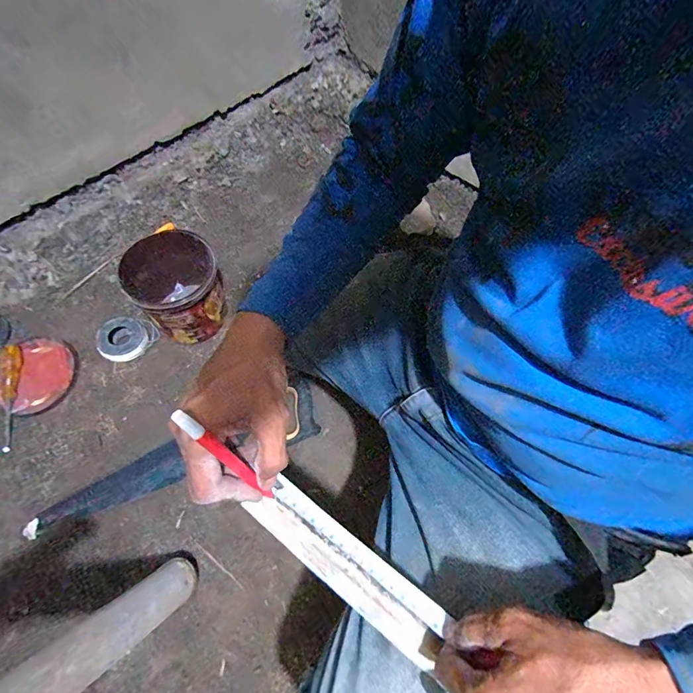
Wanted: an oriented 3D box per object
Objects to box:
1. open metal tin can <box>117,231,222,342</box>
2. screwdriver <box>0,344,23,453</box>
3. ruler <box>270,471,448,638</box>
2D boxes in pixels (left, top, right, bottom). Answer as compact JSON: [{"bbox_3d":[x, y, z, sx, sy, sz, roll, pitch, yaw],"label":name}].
[{"bbox_3d":[-0.312,-0.105,0.748,0.162,0.153,0.150,-34,67,-13],"label":"open metal tin can"},{"bbox_3d":[-0.622,0.092,0.723,0.029,0.025,0.192,-3,83,0],"label":"screwdriver"},{"bbox_3d":[0.006,0.165,0.321,0.167,0.008,0.019,35,69,14],"label":"ruler"}]

